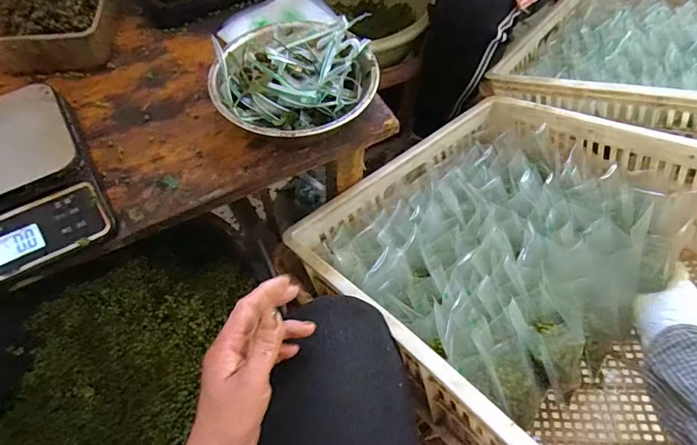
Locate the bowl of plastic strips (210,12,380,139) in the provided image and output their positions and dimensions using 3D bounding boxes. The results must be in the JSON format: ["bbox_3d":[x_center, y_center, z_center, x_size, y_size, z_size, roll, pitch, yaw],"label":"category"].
[{"bbox_3d":[-0.063,-0.162,0.520,0.184,0.070,0.183,0,60,-1],"label":"bowl of plastic strips"}]

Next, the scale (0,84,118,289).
[{"bbox_3d":[-0.344,-0.041,0.448,0.148,0.065,0.205,-27,64,-16],"label":"scale"}]

